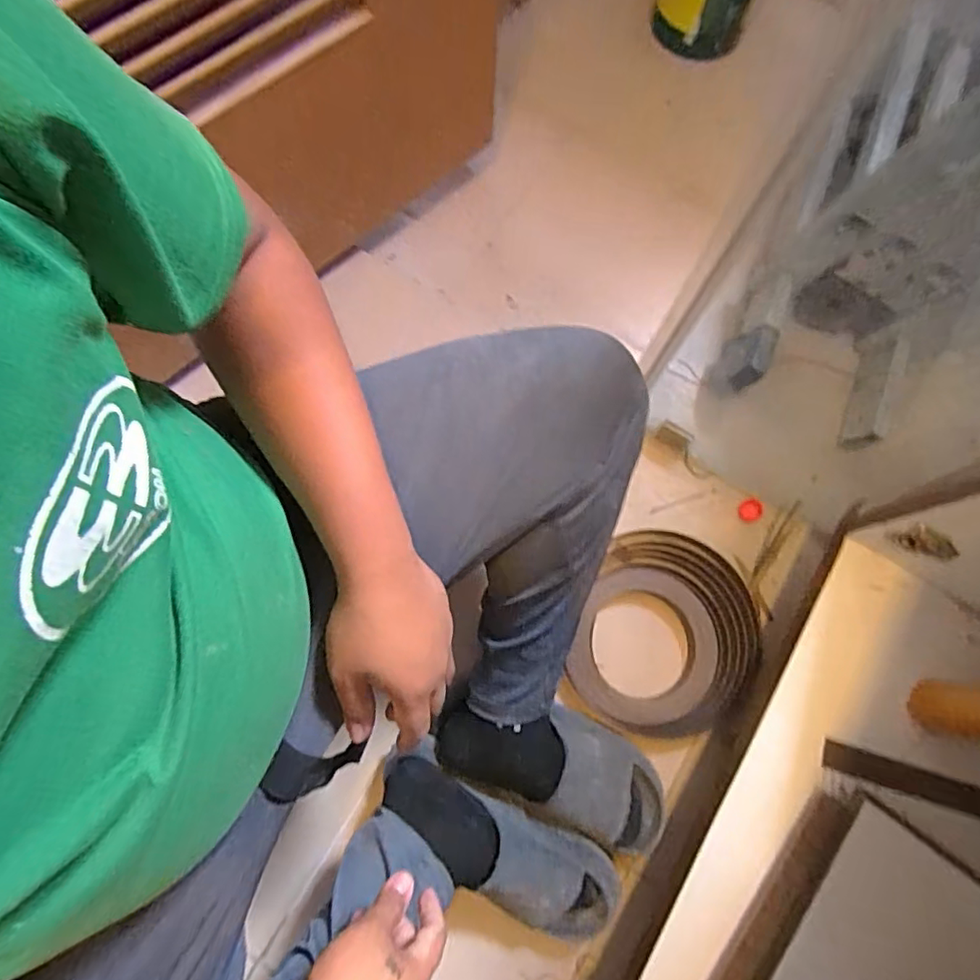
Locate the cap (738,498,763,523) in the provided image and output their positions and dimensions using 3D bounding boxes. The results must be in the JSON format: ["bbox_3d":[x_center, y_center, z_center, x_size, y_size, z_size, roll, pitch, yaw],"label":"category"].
[{"bbox_3d":[0.350,0.028,0.781,0.031,0.013,0.030,0,75,-1],"label":"cap"}]

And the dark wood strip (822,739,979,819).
[{"bbox_3d":[0.450,0.296,0.565,0.248,0.005,0.029,17,75,4],"label":"dark wood strip"}]

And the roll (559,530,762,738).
[{"bbox_3d":[0.213,0.173,0.702,0.195,0.050,0.240,23,76,6],"label":"roll"}]

